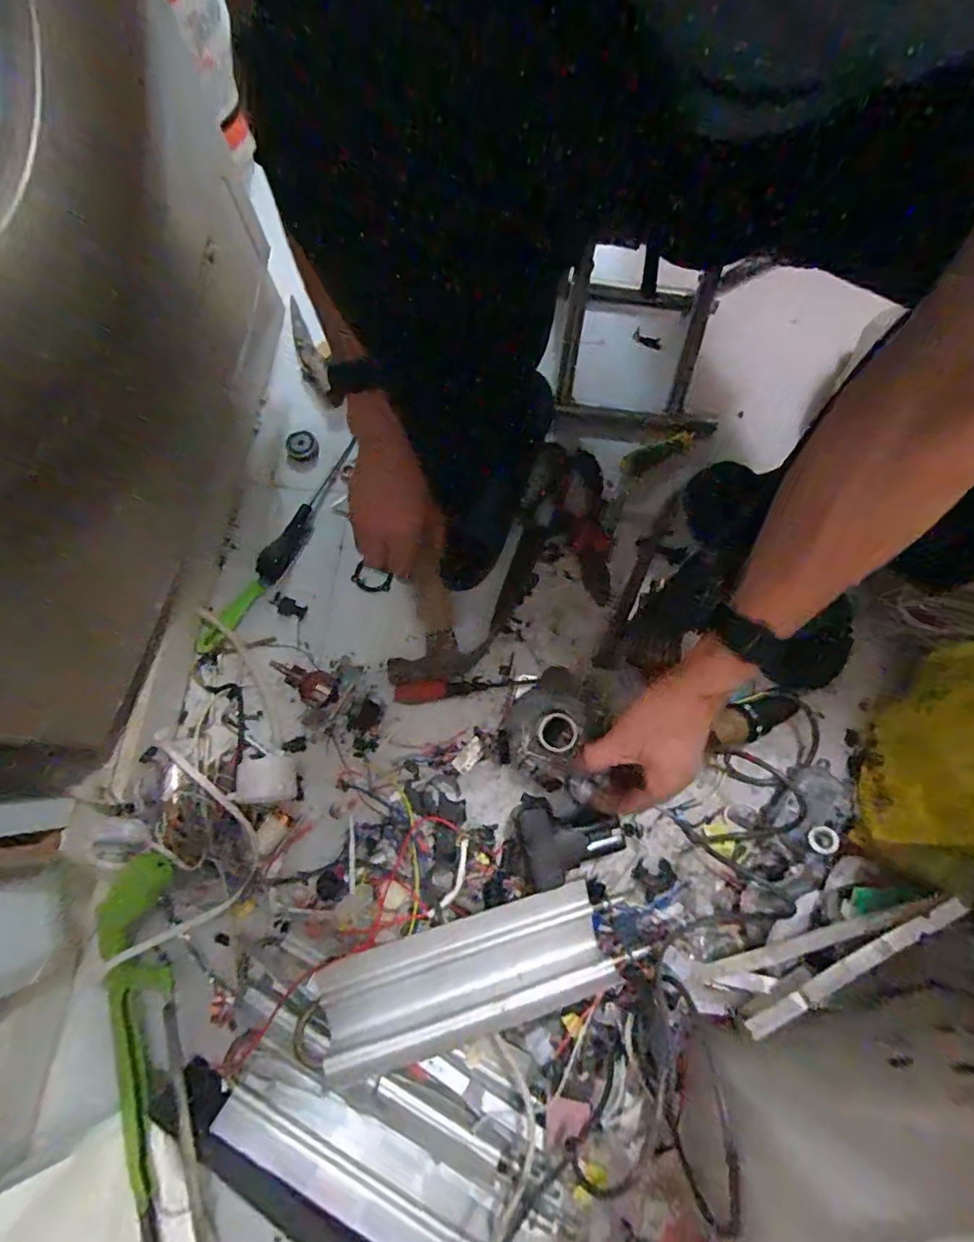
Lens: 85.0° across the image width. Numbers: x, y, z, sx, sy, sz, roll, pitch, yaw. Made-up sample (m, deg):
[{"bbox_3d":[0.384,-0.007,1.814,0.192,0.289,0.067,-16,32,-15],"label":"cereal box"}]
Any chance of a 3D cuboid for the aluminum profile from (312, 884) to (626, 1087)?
[{"bbox_3d":[-0.018,0.326,0.491,0.255,0.018,0.098,-13,45,-10],"label":"aluminum profile"}]

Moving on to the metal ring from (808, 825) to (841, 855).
[{"bbox_3d":[0.328,0.213,0.518,0.026,0.030,0.007,-29,118,18],"label":"metal ring"}]

